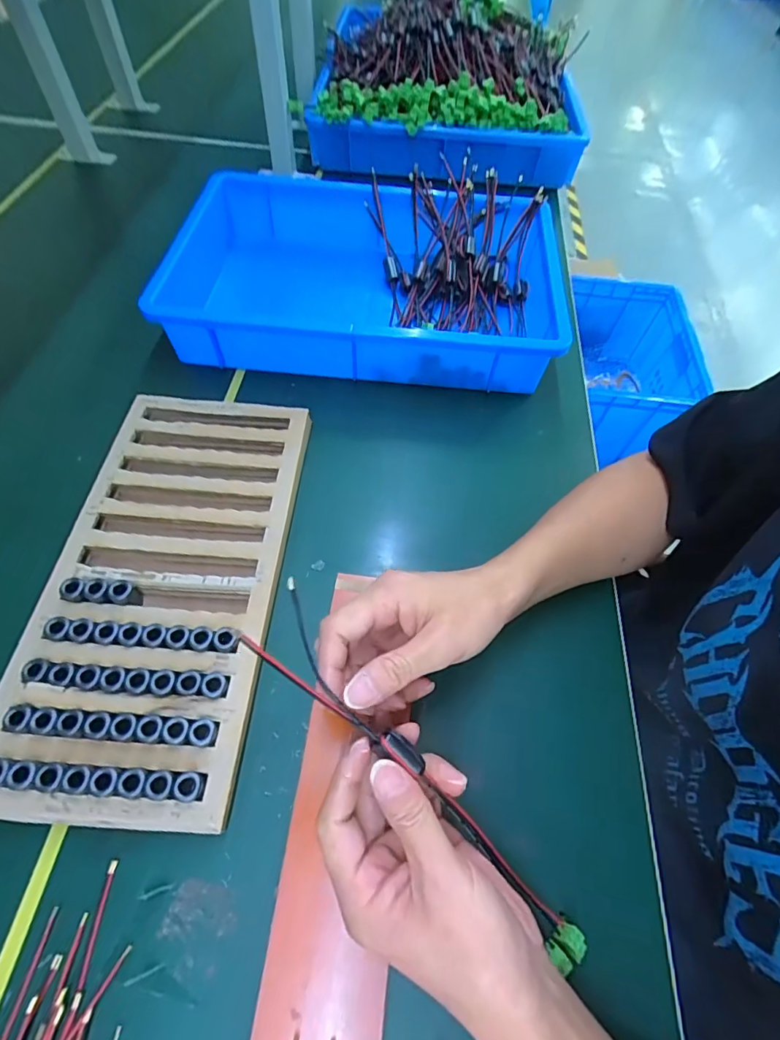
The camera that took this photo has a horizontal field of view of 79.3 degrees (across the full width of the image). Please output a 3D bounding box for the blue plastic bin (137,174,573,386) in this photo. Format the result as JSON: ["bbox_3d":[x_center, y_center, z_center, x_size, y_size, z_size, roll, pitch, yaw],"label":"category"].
[{"bbox_3d":[-0.018,-0.285,0.558,0.403,0.097,0.276,5,60,-1],"label":"blue plastic bin"}]

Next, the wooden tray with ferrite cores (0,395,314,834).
[{"bbox_3d":[-0.179,0.040,0.391,0.174,0.031,0.354,5,60,-1],"label":"wooden tray with ferrite cores"}]

